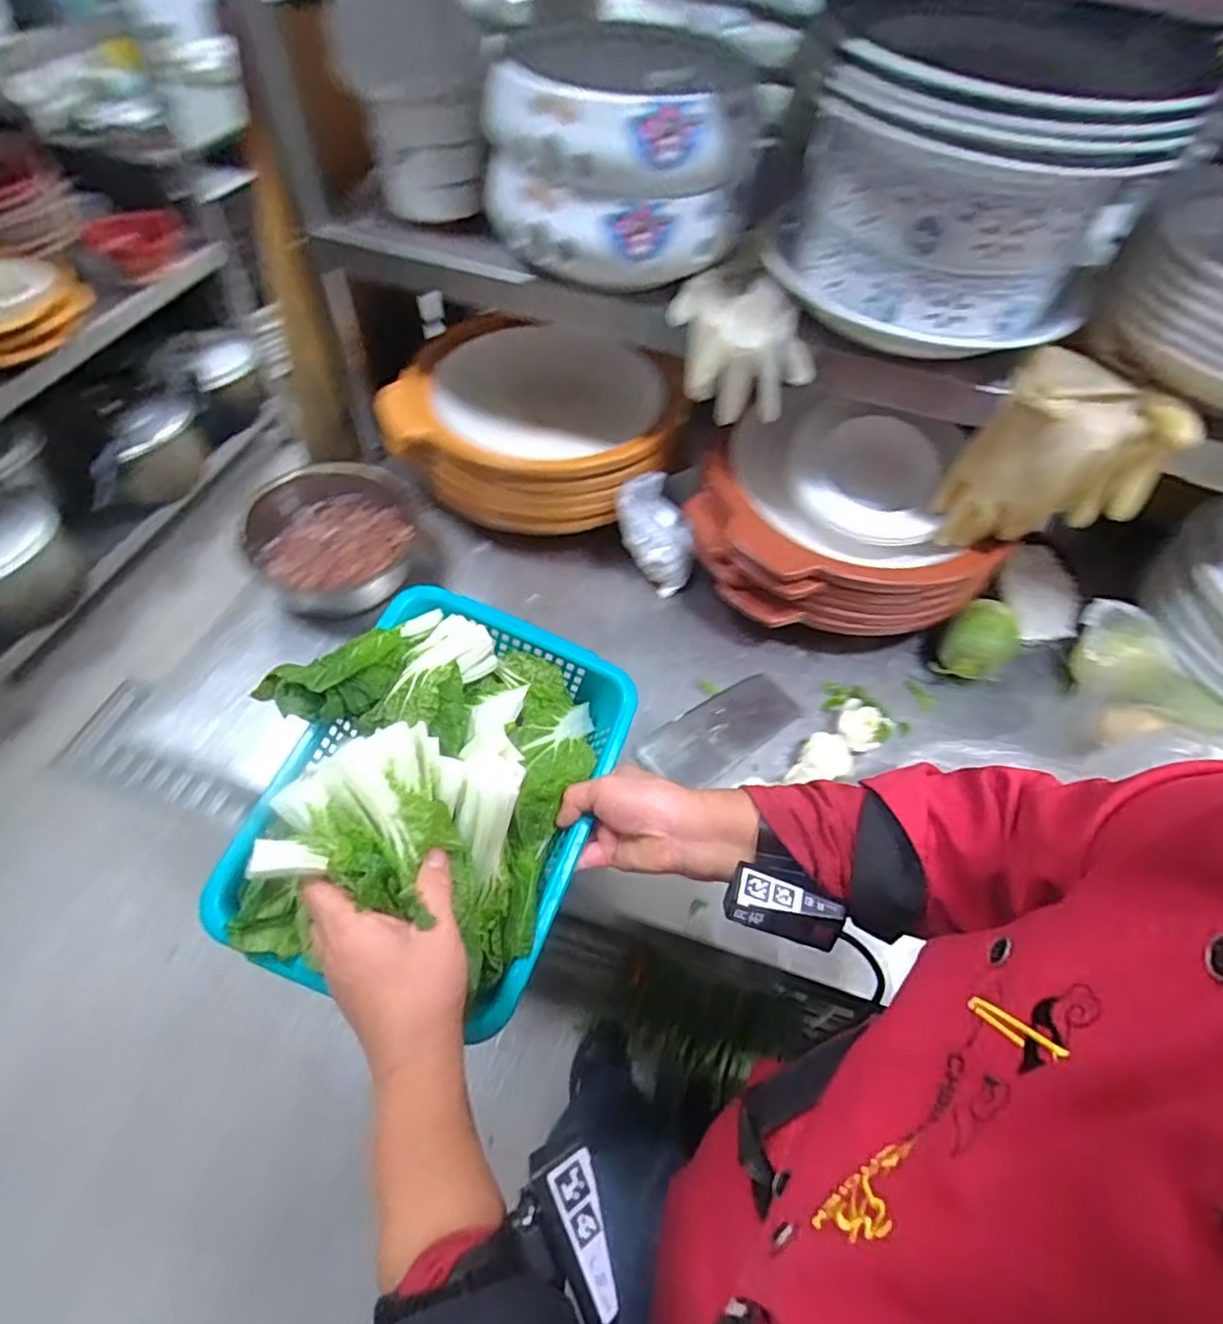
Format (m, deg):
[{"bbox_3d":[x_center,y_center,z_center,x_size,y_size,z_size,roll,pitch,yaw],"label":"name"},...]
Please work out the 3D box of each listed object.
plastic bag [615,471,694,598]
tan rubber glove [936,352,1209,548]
[{"bbox_3d":[0.054,-0.164,0.831,0.088,0.108,0.110,-10,58,-10],"label":"plastic bag"},{"bbox_3d":[0.456,-0.196,0.655,0.166,0.187,0.053,11,56,4],"label":"tan rubber glove"}]

